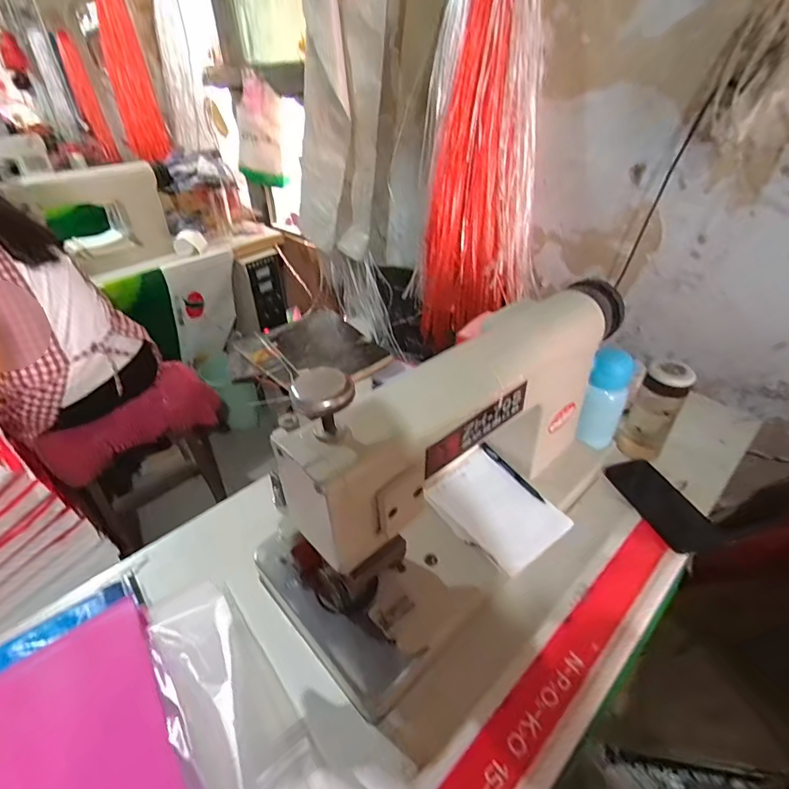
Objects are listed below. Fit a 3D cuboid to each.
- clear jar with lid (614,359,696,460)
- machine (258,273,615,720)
[{"bbox_3d":[0.426,0.029,0.730,0.069,0.176,0.055,21,43,26],"label":"clear jar with lid"},{"bbox_3d":[0.114,0.051,0.546,0.542,0.286,0.195,-29,46,-31],"label":"machine"}]

